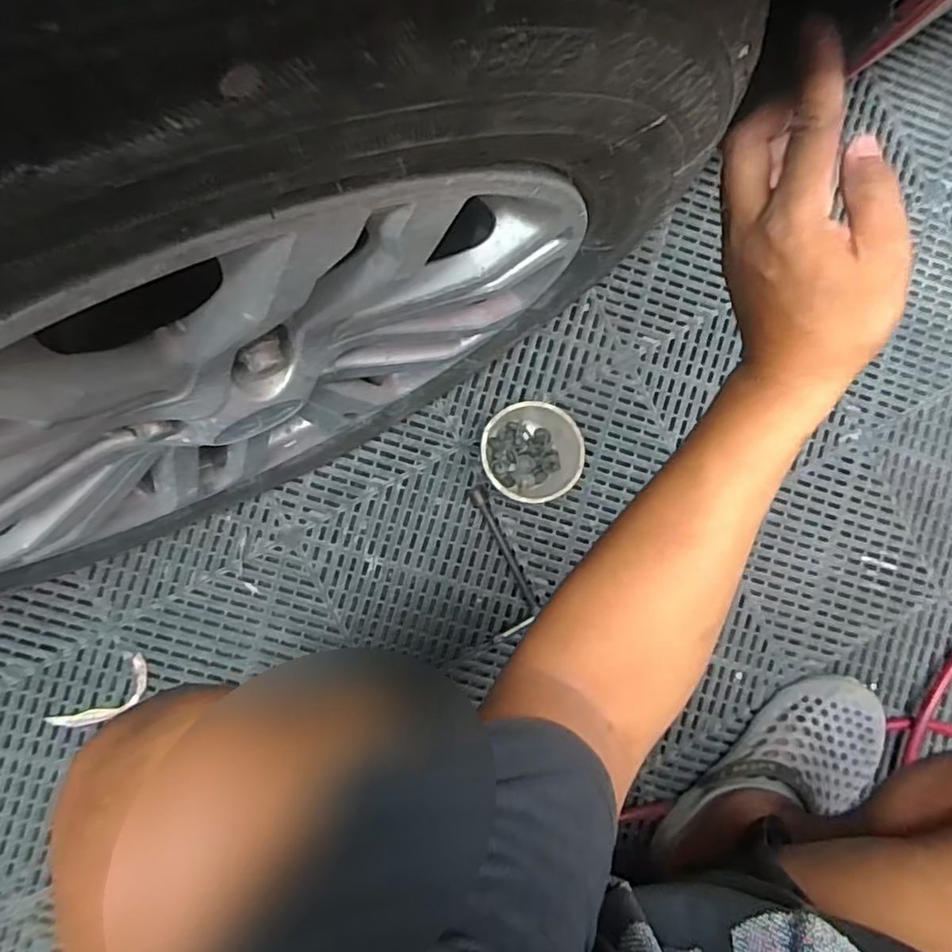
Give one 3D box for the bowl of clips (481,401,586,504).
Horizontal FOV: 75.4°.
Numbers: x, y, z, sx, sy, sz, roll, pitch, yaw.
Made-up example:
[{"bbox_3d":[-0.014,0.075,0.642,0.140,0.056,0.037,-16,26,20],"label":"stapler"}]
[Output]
[{"bbox_3d":[0.048,-0.023,0.598,0.089,0.084,0.086,0,89,-5],"label":"bowl of clips"}]

